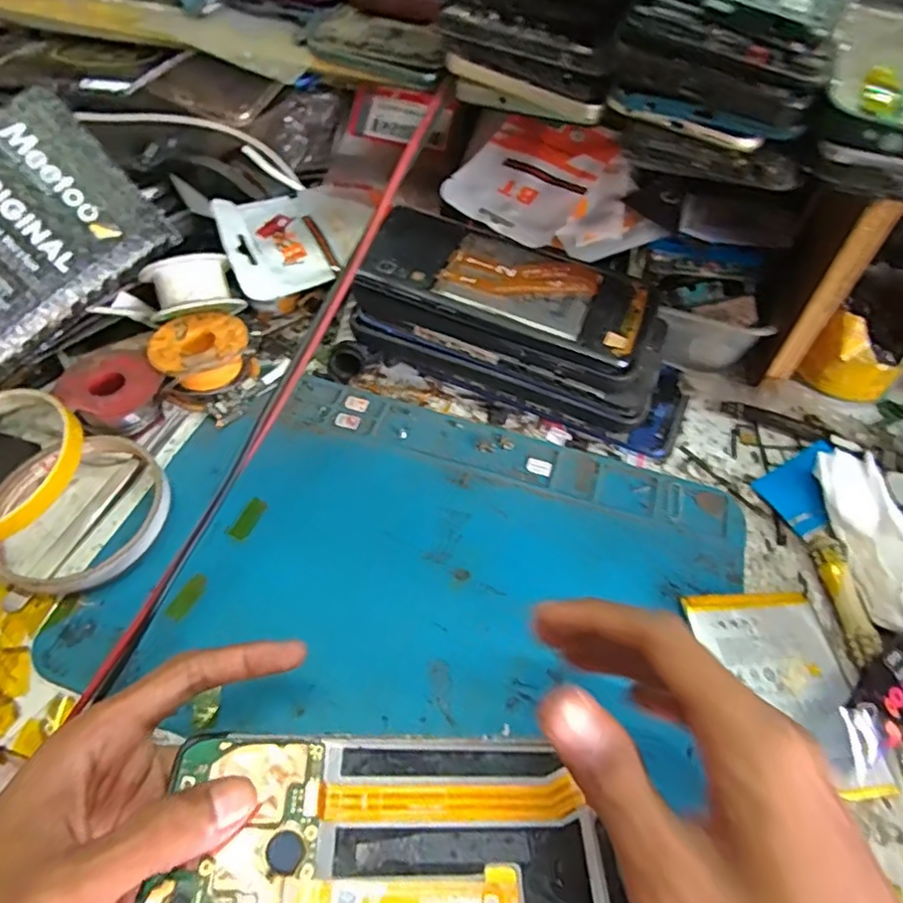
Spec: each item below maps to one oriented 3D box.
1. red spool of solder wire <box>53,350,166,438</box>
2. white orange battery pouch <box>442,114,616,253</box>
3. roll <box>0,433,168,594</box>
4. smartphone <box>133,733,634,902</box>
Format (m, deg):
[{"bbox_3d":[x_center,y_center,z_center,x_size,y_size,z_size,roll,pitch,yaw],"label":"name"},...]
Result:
[{"bbox_3d":[-0.186,-0.031,0.342,0.049,0.025,0.046,1,53,-1],"label":"red spool of solder wire"},{"bbox_3d":[0.050,-0.171,0.376,0.072,0.018,0.102,26,57,17],"label":"white orange battery pouch"},{"bbox_3d":[-0.181,0.028,0.303,0.083,0.015,0.083,1,53,-1],"label":"roll"},{"bbox_3d":[-0.016,0.125,0.189,0.139,0.006,0.069,6,42,-8],"label":"smartphone"}]

